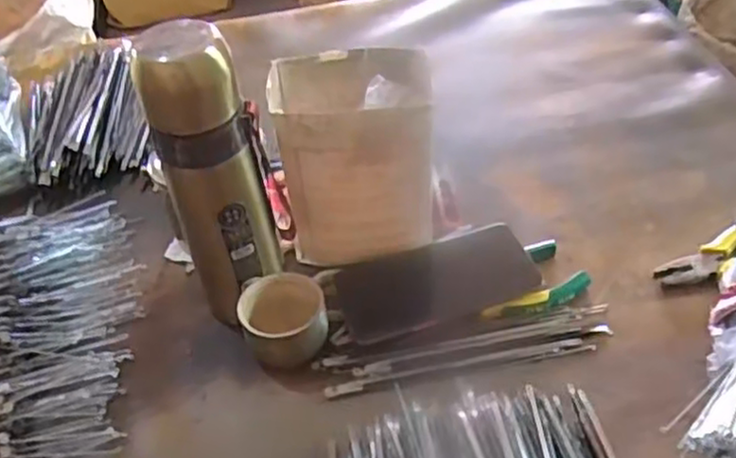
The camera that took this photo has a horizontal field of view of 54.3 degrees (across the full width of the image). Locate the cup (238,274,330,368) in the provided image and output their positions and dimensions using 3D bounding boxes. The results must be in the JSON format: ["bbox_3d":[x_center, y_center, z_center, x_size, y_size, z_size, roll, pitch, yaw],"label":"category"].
[{"bbox_3d":[-0.061,0.072,0.537,0.061,0.053,0.054,-11,44,-5],"label":"cup"}]

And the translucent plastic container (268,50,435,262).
[{"bbox_3d":[-0.009,-0.057,0.577,0.118,0.138,0.099,-6,44,1],"label":"translucent plastic container"}]

